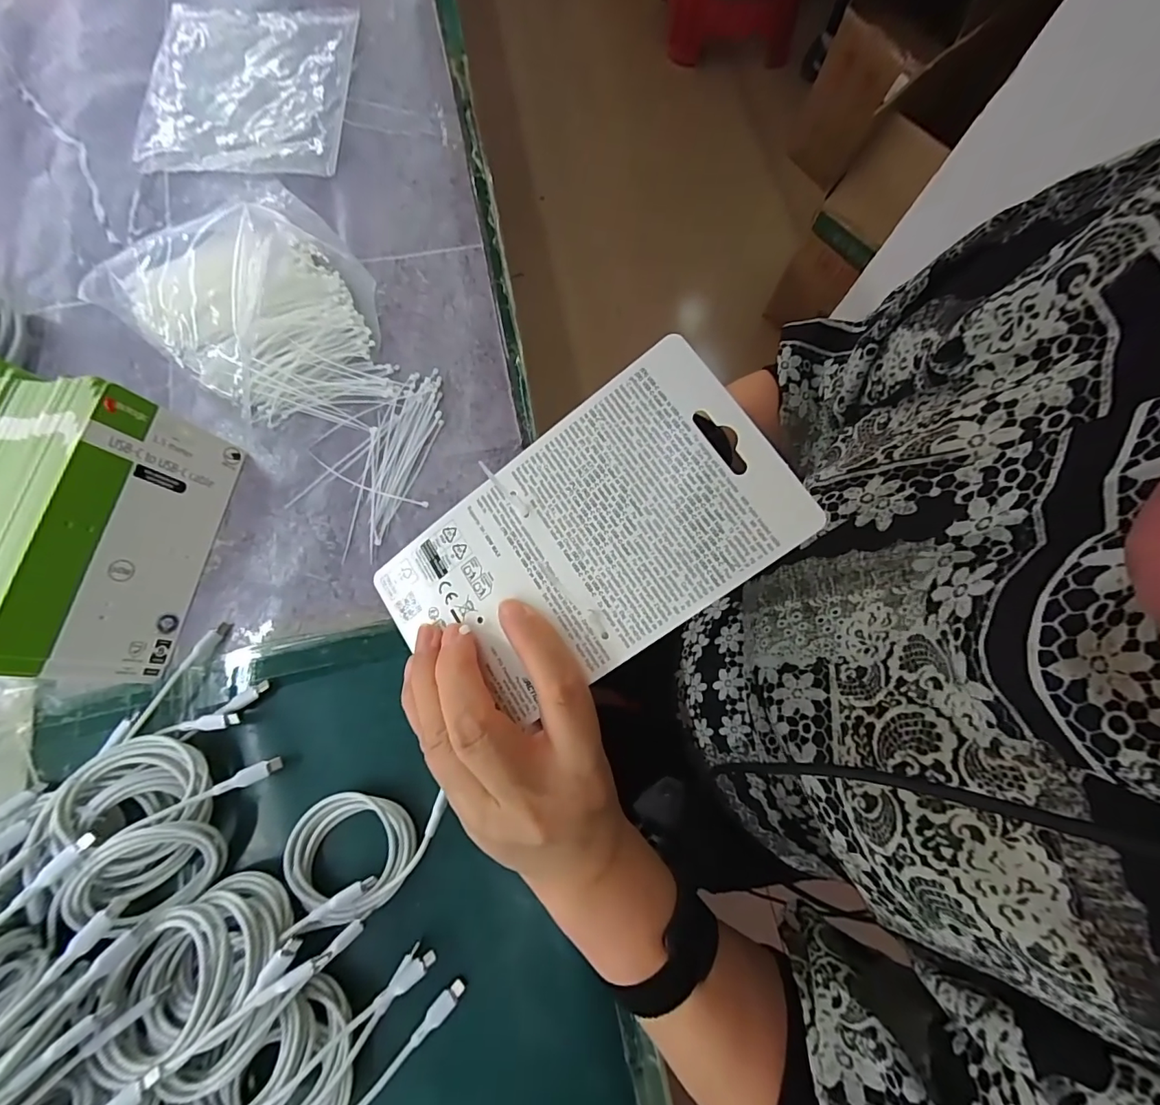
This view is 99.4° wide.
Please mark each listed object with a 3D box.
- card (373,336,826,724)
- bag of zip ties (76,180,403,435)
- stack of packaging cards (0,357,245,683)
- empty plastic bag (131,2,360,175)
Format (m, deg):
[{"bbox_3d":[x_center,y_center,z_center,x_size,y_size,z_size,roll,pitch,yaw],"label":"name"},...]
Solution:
[{"bbox_3d":[-0.002,-0.002,0.211,0.173,0.004,0.100,-36,78,11],"label":"card"},{"bbox_3d":[-0.264,-0.214,0.421,0.250,0.047,0.186,40,79,8],"label":"bag of zip ties"},{"bbox_3d":[-0.361,-0.017,0.344,0.134,0.099,0.188,9,76,1],"label":"stack of packaging cards"},{"bbox_3d":[-0.338,-0.476,0.501,0.193,0.012,0.226,0,76,-1],"label":"empty plastic bag"}]

